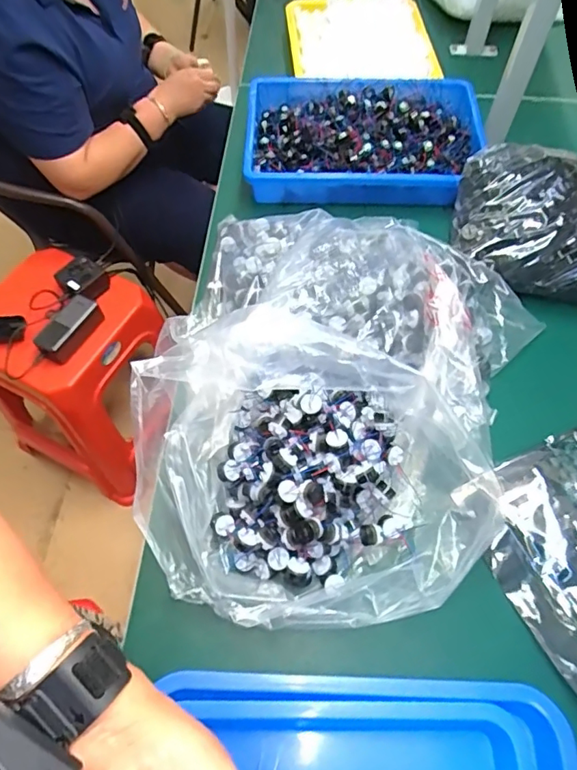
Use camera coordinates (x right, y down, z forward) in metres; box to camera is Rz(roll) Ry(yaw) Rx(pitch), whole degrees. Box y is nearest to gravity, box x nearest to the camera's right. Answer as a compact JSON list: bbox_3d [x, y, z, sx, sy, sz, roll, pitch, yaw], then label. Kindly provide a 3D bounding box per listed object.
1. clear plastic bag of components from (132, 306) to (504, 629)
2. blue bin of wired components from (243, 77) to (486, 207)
[{"bbox_3d":[0.027,0.088,0.498,0.347,0.155,0.253,3,62,2],"label":"clear plastic bag of components"},{"bbox_3d":[0.120,-0.399,0.823,0.372,0.055,0.255,2,62,1],"label":"blue bin of wired components"}]

